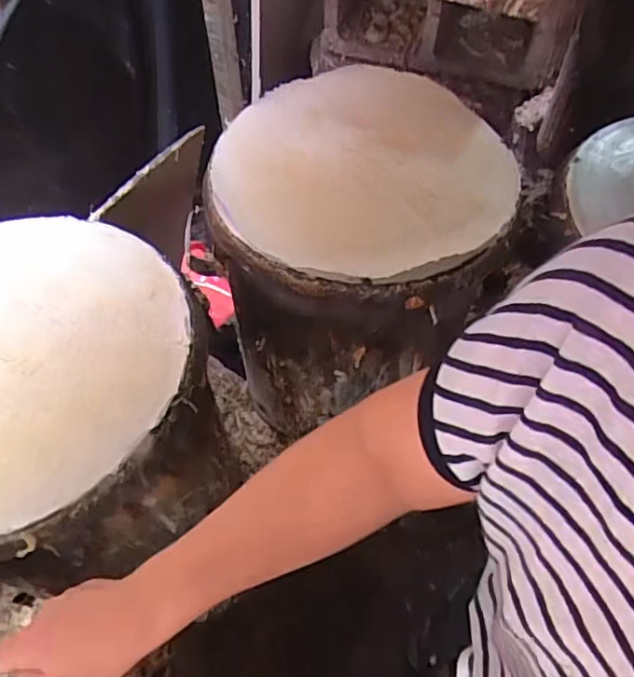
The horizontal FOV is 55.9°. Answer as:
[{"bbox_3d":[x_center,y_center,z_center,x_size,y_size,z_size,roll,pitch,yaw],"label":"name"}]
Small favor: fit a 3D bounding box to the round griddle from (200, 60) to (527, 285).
[{"bbox_3d":[0.057,-0.213,0.744,0.365,0.032,0.348,-12,56,-7],"label":"round griddle"}]

